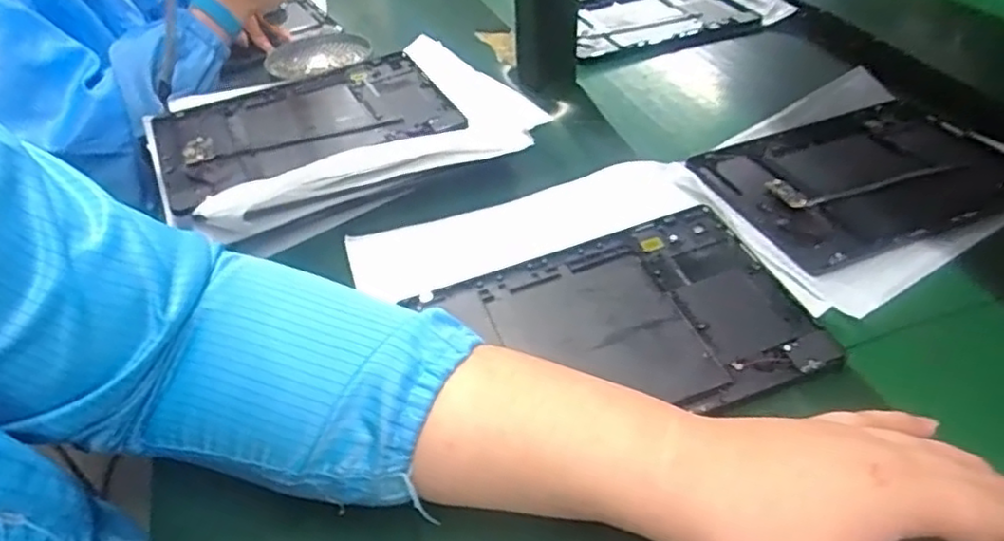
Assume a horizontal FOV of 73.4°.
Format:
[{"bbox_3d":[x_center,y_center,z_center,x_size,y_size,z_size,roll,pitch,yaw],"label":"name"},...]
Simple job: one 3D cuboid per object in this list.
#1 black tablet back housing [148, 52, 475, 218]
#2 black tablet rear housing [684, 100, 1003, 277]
[{"bbox_3d":[-0.165,-0.123,0.566,0.233,0.015,0.160,-21,51,-14],"label":"black tablet back housing"},{"bbox_3d":[0.294,-0.078,0.542,0.259,0.007,0.158,-17,43,-16],"label":"black tablet rear housing"}]

